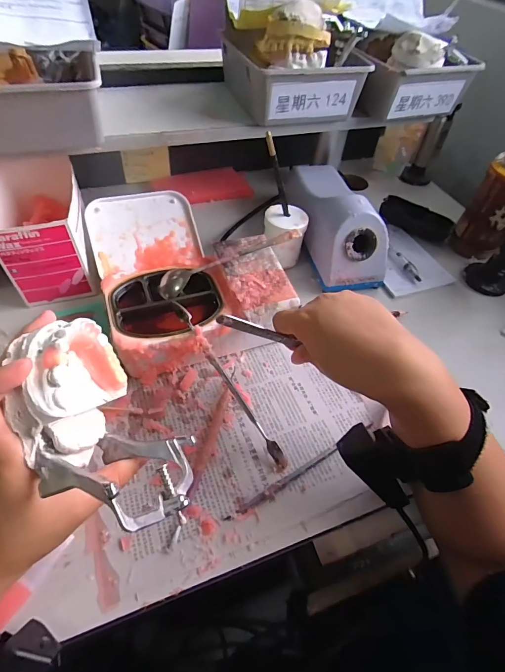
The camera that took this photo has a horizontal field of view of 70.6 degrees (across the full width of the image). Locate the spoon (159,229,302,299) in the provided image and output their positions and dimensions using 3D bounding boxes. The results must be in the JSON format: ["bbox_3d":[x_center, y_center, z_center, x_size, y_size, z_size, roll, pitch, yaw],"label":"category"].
[{"bbox_3d":[-0.023,-0.082,0.398,0.168,0.018,0.034,-23,56,-2],"label":"spoon"}]

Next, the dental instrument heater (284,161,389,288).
[{"bbox_3d":[0.108,-0.173,0.497,0.090,0.093,0.220,-8,54,-10],"label":"dental instrument heater"}]

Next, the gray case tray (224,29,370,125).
[{"bbox_3d":[0.052,-0.345,0.473,0.152,0.061,0.154,-11,54,-13],"label":"gray case tray"}]

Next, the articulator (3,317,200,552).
[{"bbox_3d":[-0.093,0.058,0.218,0.073,0.076,0.132,-34,62,-27],"label":"articulator"}]

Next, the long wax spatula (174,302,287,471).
[{"bbox_3d":[-0.023,0.044,0.341,0.012,0.014,0.187,-31,81,-25],"label":"long wax spatula"}]

